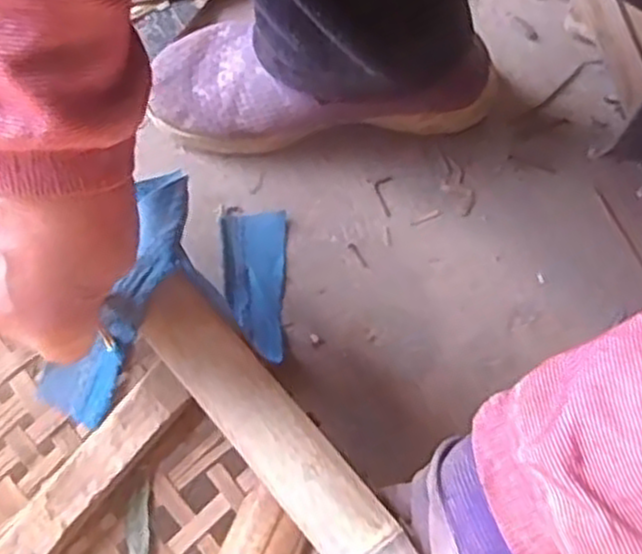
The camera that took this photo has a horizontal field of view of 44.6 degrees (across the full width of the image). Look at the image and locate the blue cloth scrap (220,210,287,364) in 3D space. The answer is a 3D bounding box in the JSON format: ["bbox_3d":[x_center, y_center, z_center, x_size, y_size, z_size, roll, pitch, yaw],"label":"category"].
[{"bbox_3d":[-0.043,0.005,0.531,0.043,0.009,0.104,-4,73,-9],"label":"blue cloth scrap"}]

